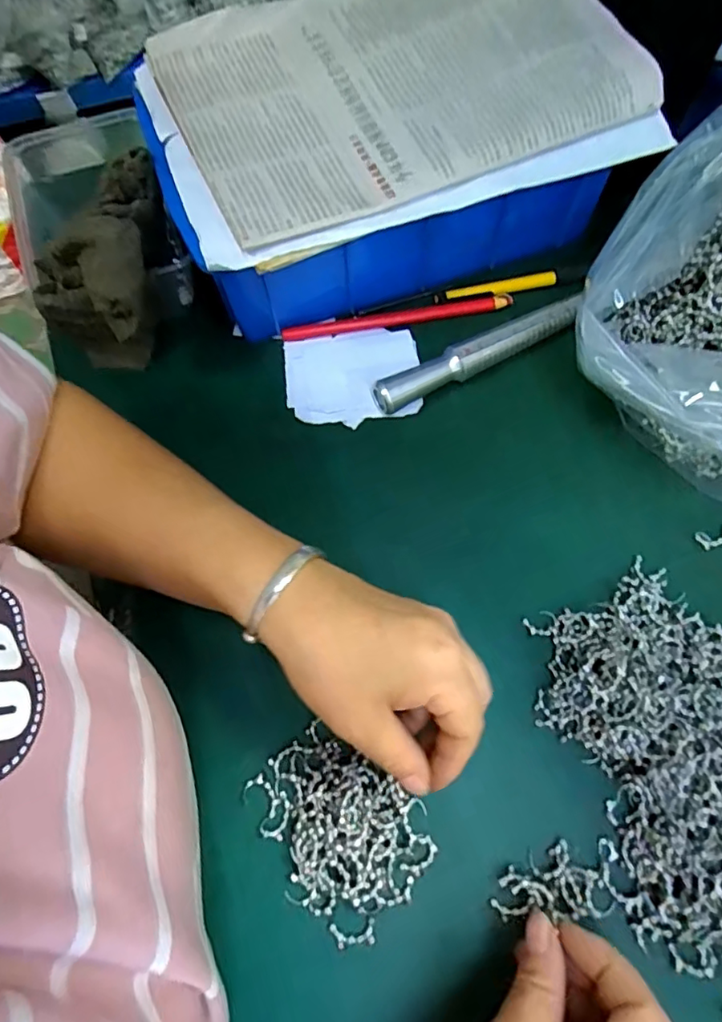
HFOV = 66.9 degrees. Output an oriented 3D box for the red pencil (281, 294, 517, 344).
[{"bbox_3d":[0.025,-0.138,0.389,0.164,0.005,0.011,-11,68,-2],"label":"red pencil"}]

